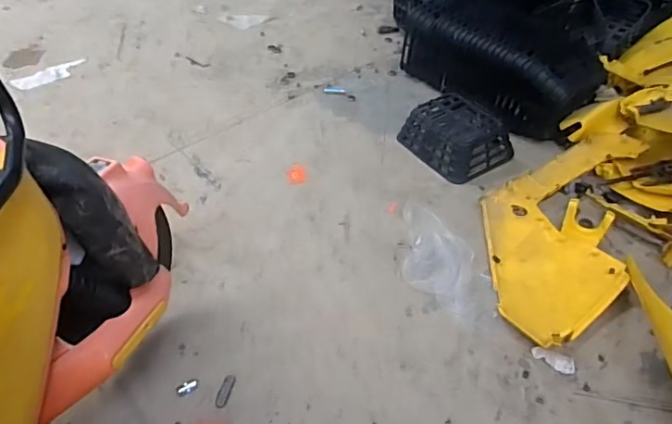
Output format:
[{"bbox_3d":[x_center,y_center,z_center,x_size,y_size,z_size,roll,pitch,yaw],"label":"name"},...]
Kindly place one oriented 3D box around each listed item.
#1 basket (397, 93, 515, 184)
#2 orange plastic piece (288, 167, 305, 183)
[{"bbox_3d":[0.376,-0.247,1.641,0.238,0.090,0.299,-25,48,-23],"label":"basket"},{"bbox_3d":[-0.121,-0.113,1.575,0.049,0.004,0.075,-2,44,-1],"label":"orange plastic piece"}]

